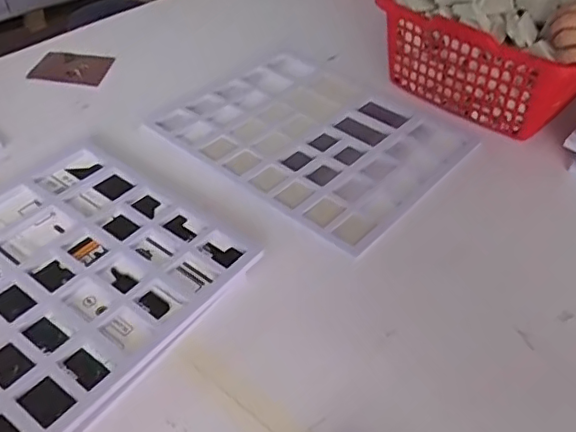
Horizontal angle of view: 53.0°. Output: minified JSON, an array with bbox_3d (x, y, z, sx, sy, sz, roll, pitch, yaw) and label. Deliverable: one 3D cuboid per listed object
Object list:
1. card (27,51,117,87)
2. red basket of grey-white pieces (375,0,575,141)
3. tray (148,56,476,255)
[{"bbox_3d":[-0.381,-0.263,1.019,0.120,0.008,0.103,8,43,-1],"label":"card"},{"bbox_3d":[0.376,-0.333,0.987,0.327,0.252,0.355,33,52,25],"label":"red basket of grey-white pieces"},{"bbox_3d":[0.039,-0.135,0.930,0.412,0.031,0.366,33,52,25],"label":"tray"}]

